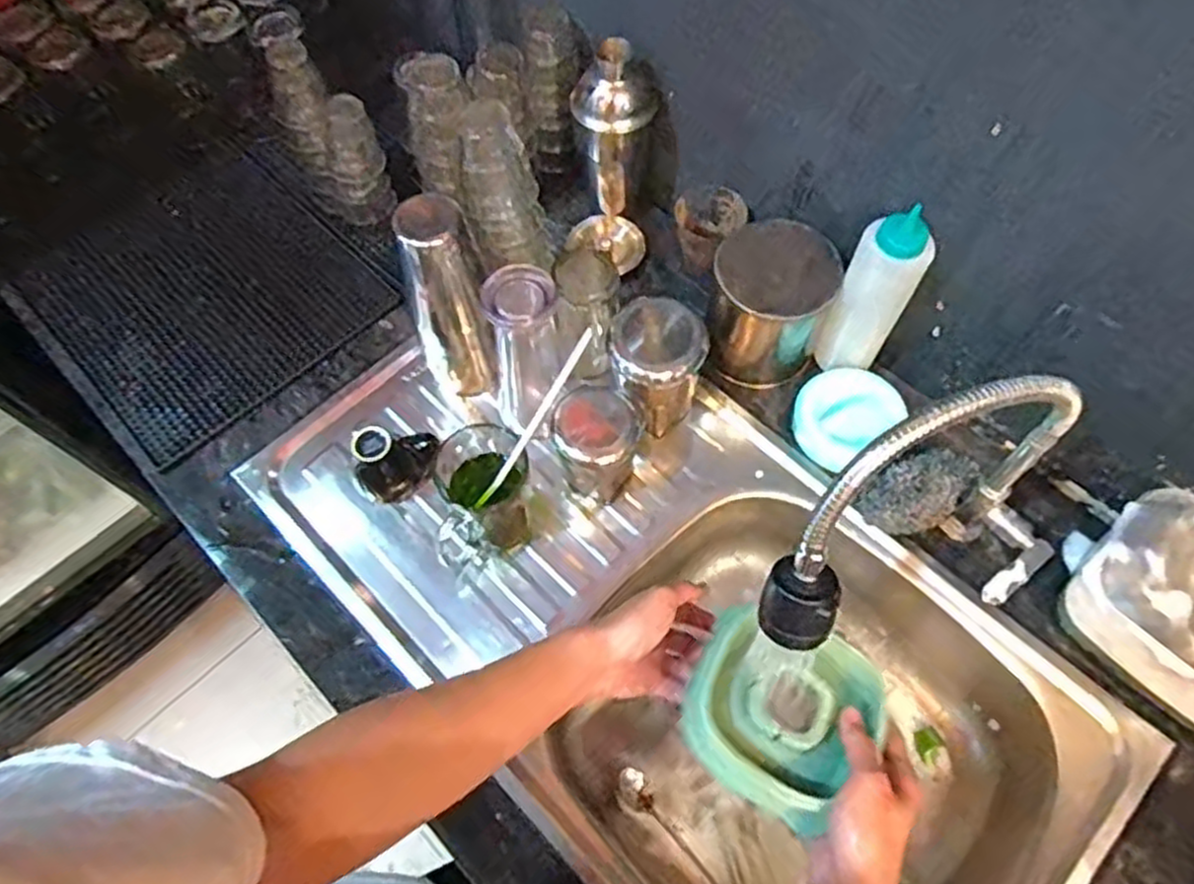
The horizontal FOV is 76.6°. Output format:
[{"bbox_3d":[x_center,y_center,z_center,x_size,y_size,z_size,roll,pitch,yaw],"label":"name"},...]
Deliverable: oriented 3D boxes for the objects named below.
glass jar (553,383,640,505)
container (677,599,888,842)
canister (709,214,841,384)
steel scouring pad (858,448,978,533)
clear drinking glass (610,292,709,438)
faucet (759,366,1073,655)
[{"bbox_3d":[-0.001,0.003,0.683,0.075,0.099,0.069,5,62,2],"label":"glass jar"},{"bbox_3d":[0.134,0.188,0.548,0.124,0.040,0.136,31,66,15],"label":"container"},{"bbox_3d":[0.168,-0.135,0.734,0.112,0.137,0.103,16,65,10],"label":"canister"},{"bbox_3d":[0.283,0.042,0.670,0.092,0.026,0.064,-48,54,0],"label":"steel scouring pad"},{"bbox_3d":[0.054,-0.065,0.701,0.085,0.126,0.077,5,64,5],"label":"clear drinking glass"},{"bbox_3d":[0.229,0.060,0.536,0.272,0.270,0.104,-21,64,-11],"label":"faucet"}]

